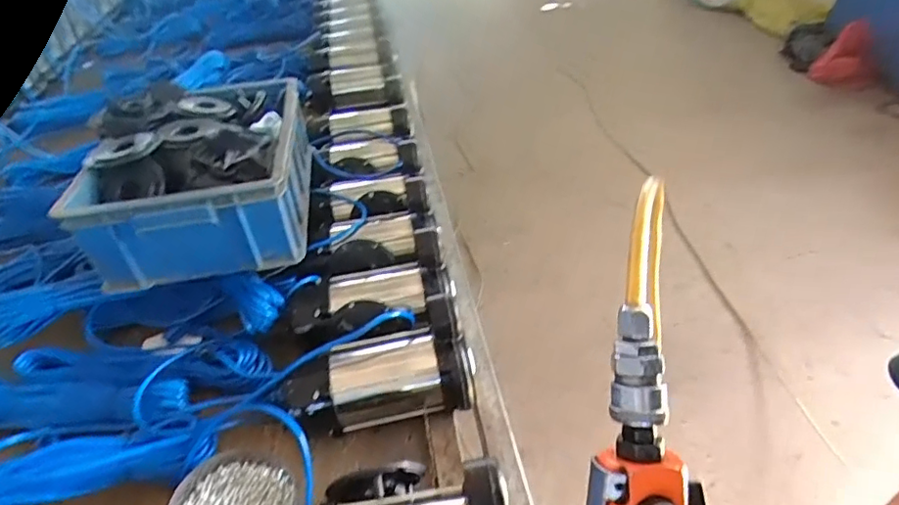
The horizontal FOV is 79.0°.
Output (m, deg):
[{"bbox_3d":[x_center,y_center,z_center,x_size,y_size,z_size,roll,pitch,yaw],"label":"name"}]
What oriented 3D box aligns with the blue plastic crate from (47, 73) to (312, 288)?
[{"bbox_3d":[-0.393,-0.131,0.893,0.307,0.159,0.393,-12,40,-9],"label":"blue plastic crate"}]

